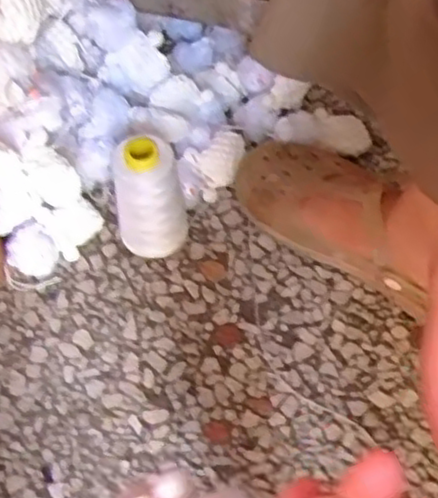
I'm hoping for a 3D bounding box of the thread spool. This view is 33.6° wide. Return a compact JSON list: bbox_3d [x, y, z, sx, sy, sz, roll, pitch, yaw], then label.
[{"bbox_3d":[-0.055,-0.037,0.571,0.050,0.107,0.045,-12,59,-7],"label":"thread spool"}]

